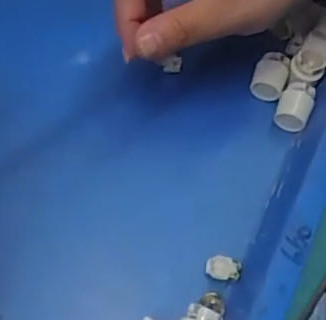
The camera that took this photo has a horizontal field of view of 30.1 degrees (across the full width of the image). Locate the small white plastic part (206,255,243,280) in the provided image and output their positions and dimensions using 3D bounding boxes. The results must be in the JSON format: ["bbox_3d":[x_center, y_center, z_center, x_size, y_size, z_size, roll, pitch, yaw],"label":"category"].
[{"bbox_3d":[0.033,0.059,0.328,0.018,0.009,0.011,19,59,7],"label":"small white plastic part"}]

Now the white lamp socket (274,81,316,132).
[{"bbox_3d":[0.083,-0.034,0.381,0.020,0.016,0.027,19,59,7],"label":"white lamp socket"}]

